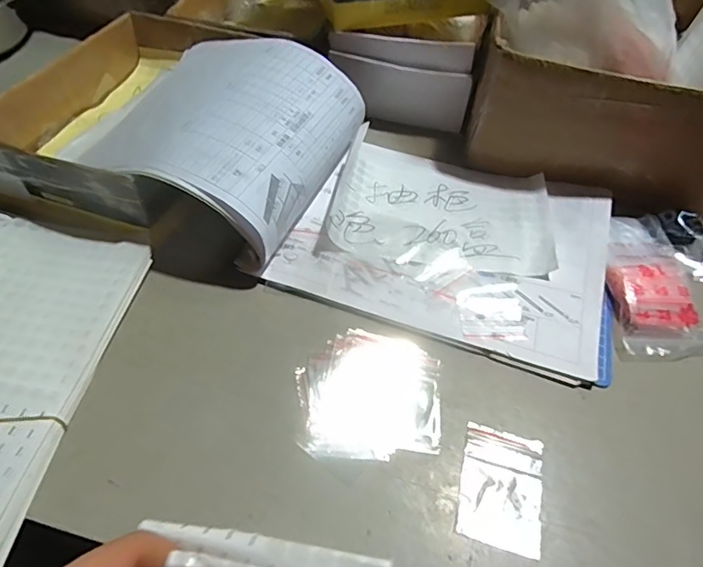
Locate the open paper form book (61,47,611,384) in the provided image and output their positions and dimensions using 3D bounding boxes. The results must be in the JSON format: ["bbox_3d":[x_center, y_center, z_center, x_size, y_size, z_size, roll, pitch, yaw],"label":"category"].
[{"bbox_3d":[-0.004,-0.095,0.423,0.479,0.071,0.214,20,52,10],"label":"open paper form book"}]

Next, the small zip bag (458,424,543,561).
[{"bbox_3d":[0.092,0.124,0.302,0.047,0.004,0.069,15,51,6],"label":"small zip bag"}]

